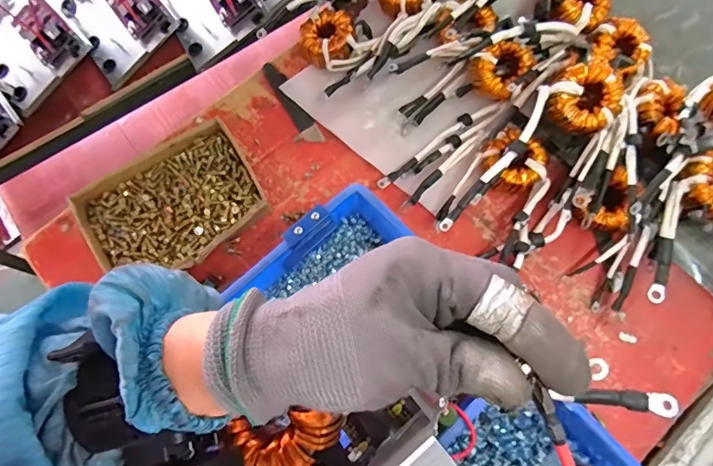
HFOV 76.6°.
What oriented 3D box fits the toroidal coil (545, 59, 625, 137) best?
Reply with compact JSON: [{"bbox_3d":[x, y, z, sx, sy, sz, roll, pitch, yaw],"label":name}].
[{"bbox_3d":[0.266,-0.158,0.532,0.078,0.038,0.078,0,97,3],"label":"toroidal coil"}]

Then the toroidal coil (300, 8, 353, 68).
[{"bbox_3d":[-0.042,-0.278,0.640,0.073,0.028,0.070,0,72,0],"label":"toroidal coil"}]

